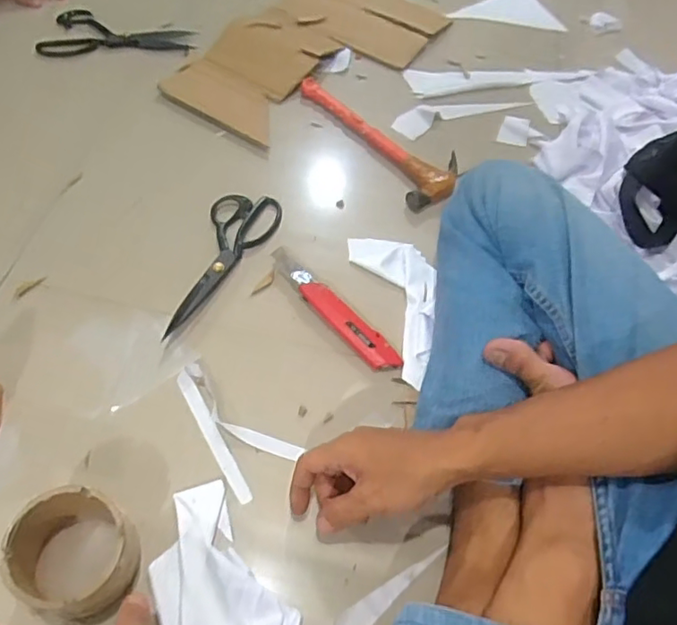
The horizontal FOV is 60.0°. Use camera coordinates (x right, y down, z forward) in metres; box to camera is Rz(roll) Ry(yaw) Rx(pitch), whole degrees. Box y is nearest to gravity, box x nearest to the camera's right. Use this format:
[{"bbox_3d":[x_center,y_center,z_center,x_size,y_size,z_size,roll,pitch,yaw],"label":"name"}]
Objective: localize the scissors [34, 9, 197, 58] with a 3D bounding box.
[{"bbox_3d":[-0.318,-0.401,0.849,0.209,0.010,0.096,6,56,0],"label":"scissors"}]

